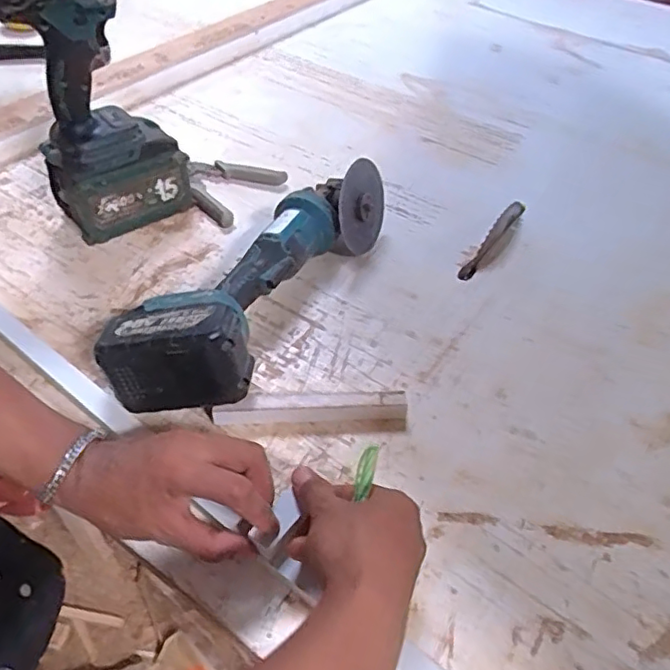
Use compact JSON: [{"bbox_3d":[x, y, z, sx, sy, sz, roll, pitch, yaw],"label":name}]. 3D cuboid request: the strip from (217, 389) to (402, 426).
[{"bbox_3d":[-0.020,0.062,0.499,0.158,0.022,0.021,-1,45,-5],"label":"strip"}]

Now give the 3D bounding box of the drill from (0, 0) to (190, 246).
[{"bbox_3d":[-0.208,-0.243,0.598,0.204,0.281,0.072,-19,50,-22],"label":"drill"}]

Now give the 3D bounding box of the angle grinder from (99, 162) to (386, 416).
[{"bbox_3d":[-0.067,-0.061,0.570,0.115,0.091,0.347,20,47,15],"label":"angle grinder"}]

